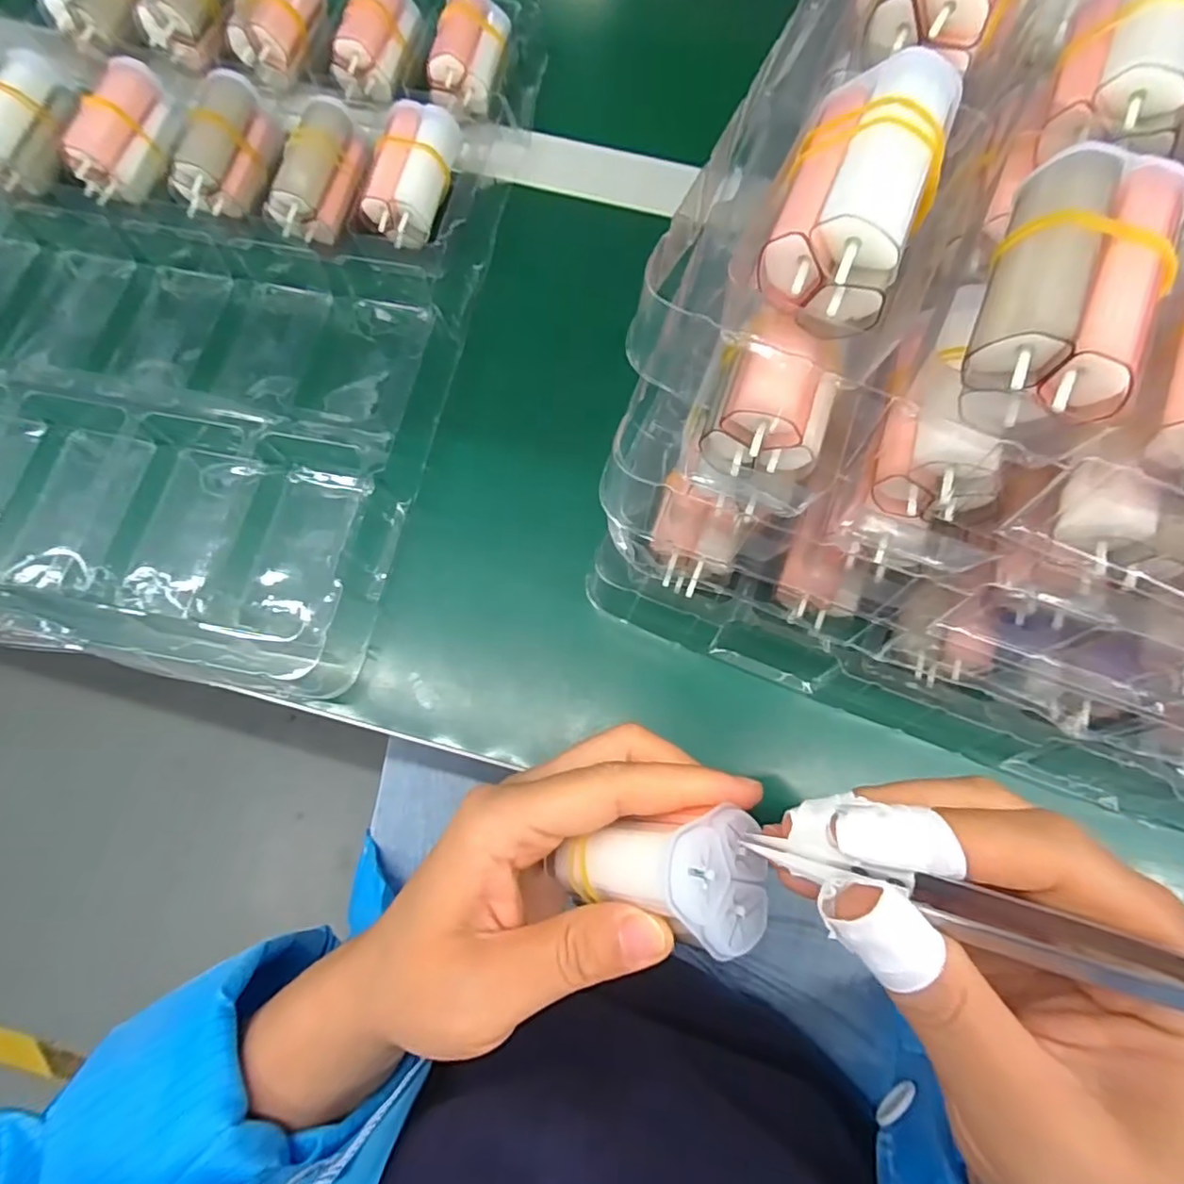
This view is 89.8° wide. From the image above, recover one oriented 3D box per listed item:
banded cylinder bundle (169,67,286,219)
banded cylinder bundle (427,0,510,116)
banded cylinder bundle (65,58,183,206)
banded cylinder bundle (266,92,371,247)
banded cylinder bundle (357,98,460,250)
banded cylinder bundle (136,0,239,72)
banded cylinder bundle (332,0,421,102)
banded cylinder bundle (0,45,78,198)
[{"bbox_3d":[-0.183,-0.226,0.301,0.033,0.025,0.065,14,73,4],"label":"banded cylinder bundle"},{"bbox_3d":[-0.066,-0.298,0.325,0.036,0.021,0.068,5,73,1],"label":"banded cylinder bundle"},{"bbox_3d":[-0.234,-0.231,0.299,0.028,0.029,0.068,20,73,5],"label":"banded cylinder bundle"},{"bbox_3d":[-0.135,-0.209,0.296,0.034,0.025,0.065,16,73,4],"label":"banded cylinder bundle"},{"bbox_3d":[-0.088,-0.209,0.297,0.035,0.023,0.066,11,73,3],"label":"banded cylinder bundle"},{"bbox_3d":[-0.223,-0.331,0.331,0.037,0.028,0.069,10,73,2],"label":"banded cylinder bundle"},{"bbox_3d":[-0.117,-0.309,0.329,0.031,0.025,0.066,12,73,3],"label":"banded cylinder bundle"},{"bbox_3d":[-0.283,-0.236,0.298,0.028,0.026,0.071,19,87,5],"label":"banded cylinder bundle"}]

